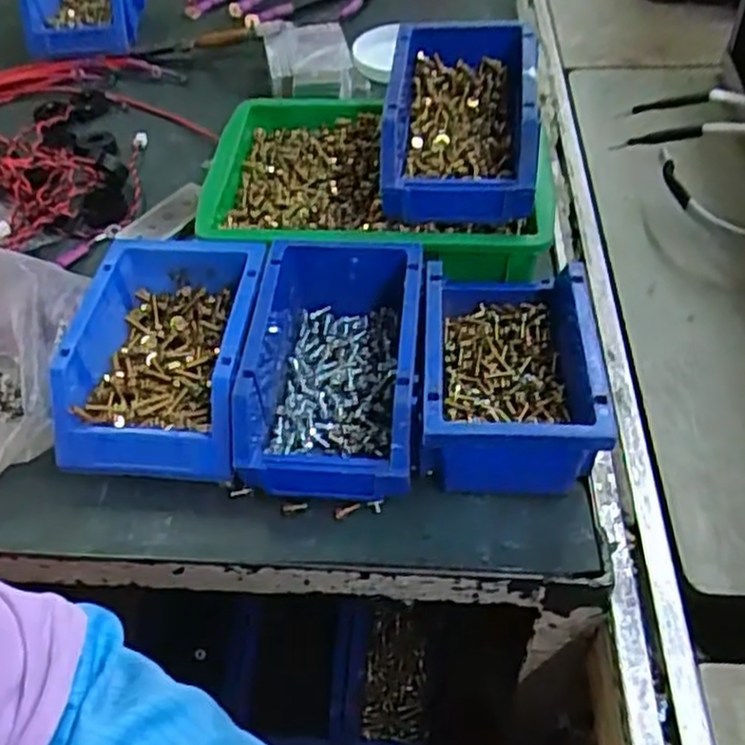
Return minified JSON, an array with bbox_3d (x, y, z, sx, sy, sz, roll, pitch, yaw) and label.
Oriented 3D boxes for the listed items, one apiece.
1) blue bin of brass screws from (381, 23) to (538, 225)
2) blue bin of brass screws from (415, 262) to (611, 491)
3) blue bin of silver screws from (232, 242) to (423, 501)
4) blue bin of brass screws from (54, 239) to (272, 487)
[{"bbox_3d":[0.063,-0.185,0.536,0.105,0.061,0.164,2,50,5],"label":"blue bin of brass screws"},{"bbox_3d":[0.083,-0.002,0.478,0.103,0.083,0.160,1,50,5],"label":"blue bin of brass screws"},{"bbox_3d":[-0.025,-0.006,0.479,0.107,0.067,0.166,1,50,4],"label":"blue bin of silver screws"},{"bbox_3d":[-0.133,-0.009,0.488,0.113,0.074,0.159,1,50,4],"label":"blue bin of brass screws"}]

